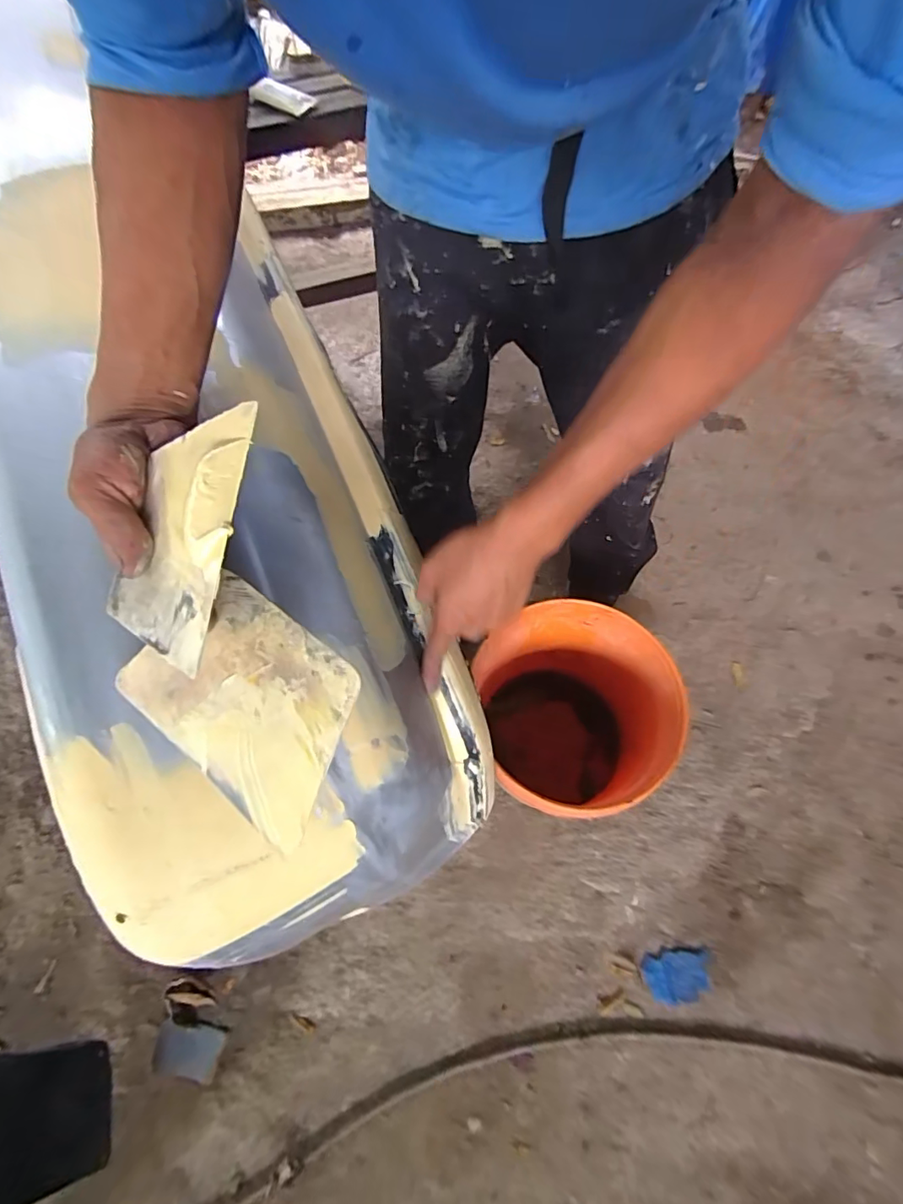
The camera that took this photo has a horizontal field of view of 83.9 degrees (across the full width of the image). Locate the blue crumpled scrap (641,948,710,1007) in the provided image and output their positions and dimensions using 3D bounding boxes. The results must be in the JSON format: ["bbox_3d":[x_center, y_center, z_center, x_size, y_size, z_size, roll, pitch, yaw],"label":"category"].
[{"bbox_3d":[0.390,0.647,0.869,0.118,0.015,0.076,-2,66,1],"label":"blue crumpled scrap"}]

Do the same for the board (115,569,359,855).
[{"bbox_3d":[-0.116,0.048,0.273,0.143,0.004,0.095,32,91,20],"label":"board"}]

